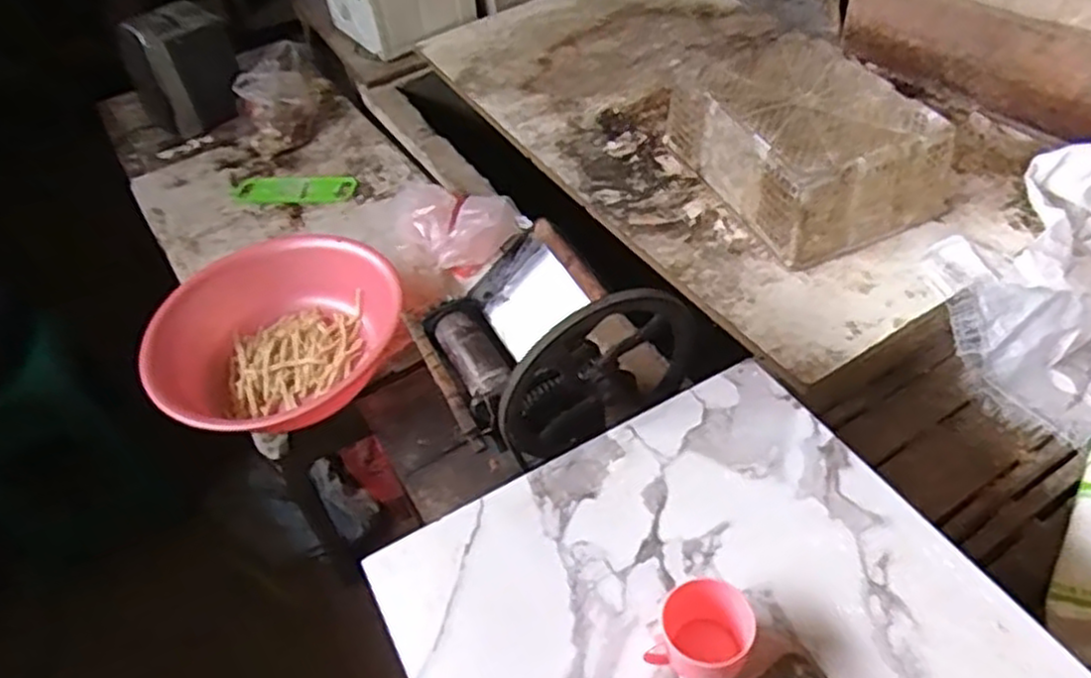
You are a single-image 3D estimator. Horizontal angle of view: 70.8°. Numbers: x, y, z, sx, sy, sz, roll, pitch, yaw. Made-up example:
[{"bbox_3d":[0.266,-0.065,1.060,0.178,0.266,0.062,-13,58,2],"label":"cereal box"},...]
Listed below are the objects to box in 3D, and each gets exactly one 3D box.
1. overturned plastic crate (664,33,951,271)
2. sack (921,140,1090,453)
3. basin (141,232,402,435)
[{"bbox_3d":[0.472,-0.373,1.426,0.325,0.167,0.471,-17,48,-9],"label":"overturned plastic crate"},{"bbox_3d":[0.876,-0.090,1.265,0.418,0.265,0.335,-29,51,-19],"label":"sack"},{"bbox_3d":[-0.440,-0.011,1.290,0.417,0.161,0.391,-3,47,3],"label":"basin"}]

